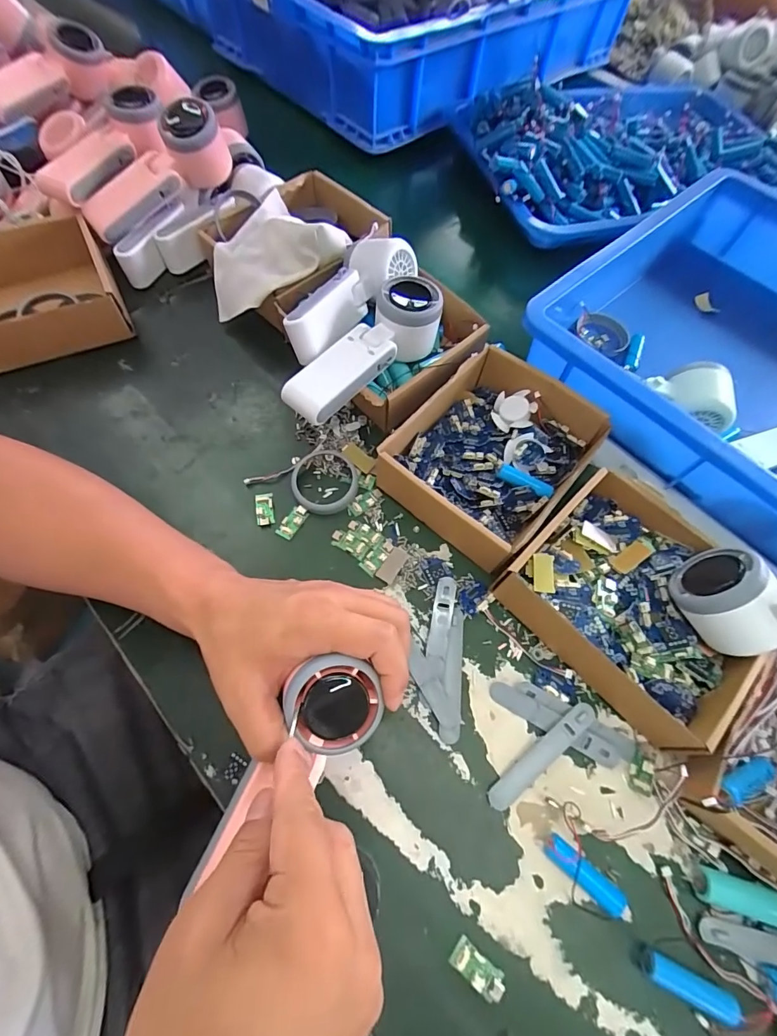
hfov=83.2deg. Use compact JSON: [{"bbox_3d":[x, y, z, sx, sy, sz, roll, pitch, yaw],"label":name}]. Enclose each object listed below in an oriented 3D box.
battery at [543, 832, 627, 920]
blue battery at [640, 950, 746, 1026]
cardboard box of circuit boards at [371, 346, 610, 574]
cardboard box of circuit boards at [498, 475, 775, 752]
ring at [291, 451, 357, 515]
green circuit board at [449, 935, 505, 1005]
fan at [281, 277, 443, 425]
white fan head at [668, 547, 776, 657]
[{"bbox_3d":[0.123,0.223,0.272,0.051,0.013,0.016,37,67,13],"label":"battery"},{"bbox_3d":[0.175,0.270,0.252,0.052,0.011,0.013,24,65,8],"label":"blue battery"},{"bbox_3d":[0.091,-0.057,0.383,0.136,0.048,0.172,38,68,14],"label":"cardboard box of circuit boards"},{"bbox_3d":[0.187,0.057,0.332,0.165,0.046,0.146,43,69,16],"label":"cardboard box of circuit boards"},{"bbox_3d":[-0.058,-0.032,0.392,0.058,0.010,0.061,1,64,-3],"label":"ring"},{"bbox_3d":[0.052,0.262,0.254,0.032,0.004,0.015,37,67,13],"label":"green circuit board"},{"bbox_3d":[-0.021,-0.149,0.387,0.171,0.046,0.057,-41,73,-20],"label":"fan"},{"bbox_3d":[0.246,0.051,0.297,0.053,0.082,0.061,47,48,-11],"label":"white fan head"}]

